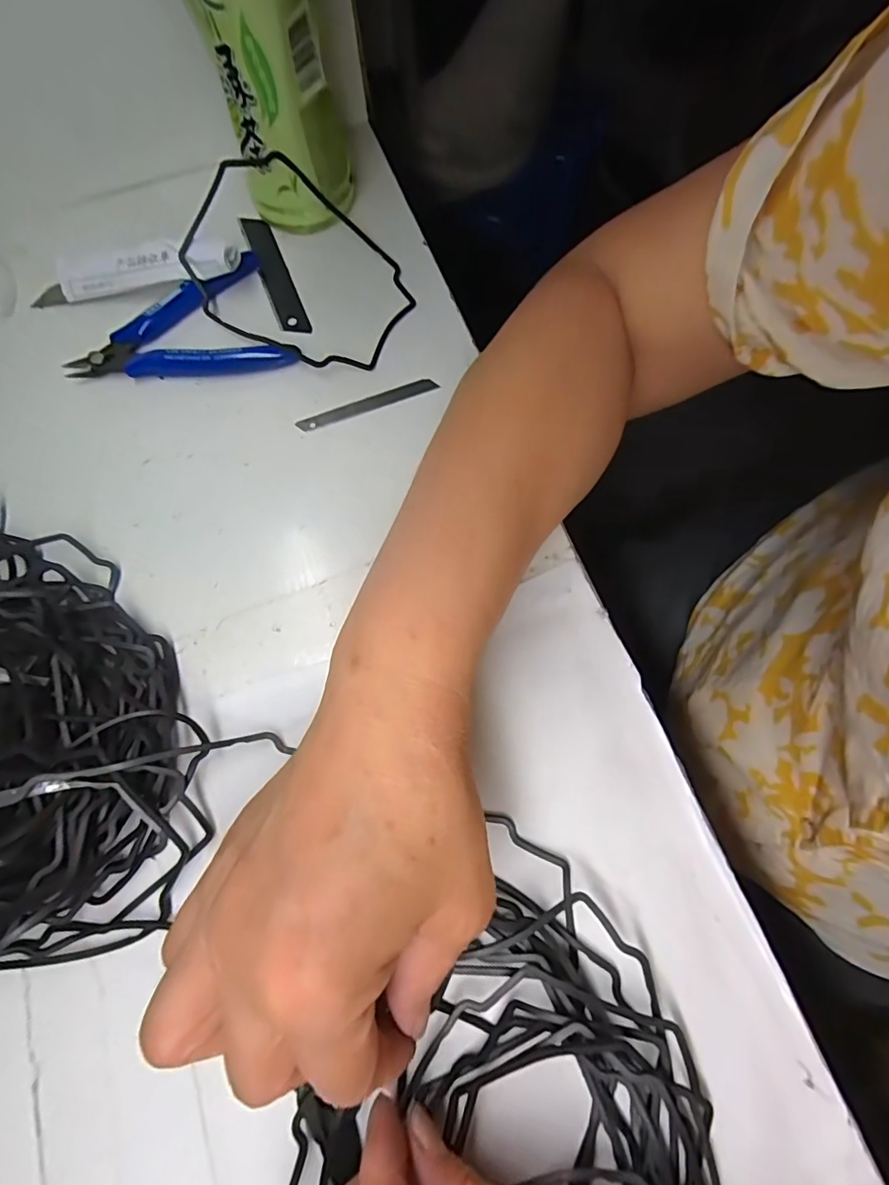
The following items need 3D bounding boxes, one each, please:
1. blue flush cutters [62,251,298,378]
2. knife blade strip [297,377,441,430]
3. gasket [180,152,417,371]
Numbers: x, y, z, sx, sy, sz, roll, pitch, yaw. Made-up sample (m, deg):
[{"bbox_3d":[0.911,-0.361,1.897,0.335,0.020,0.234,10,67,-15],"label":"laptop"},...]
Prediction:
[{"bbox_3d":[-0.148,-0.142,0.281,0.114,0.018,0.082,-25,73,-7],"label":"blue flush cutters"},{"bbox_3d":[-0.041,-0.102,0.278,0.077,0.004,0.009,-21,82,-6],"label":"knife blade strip"},{"bbox_3d":[-0.079,-0.182,0.279,0.119,0.044,0.095,28,75,10],"label":"gasket"}]

